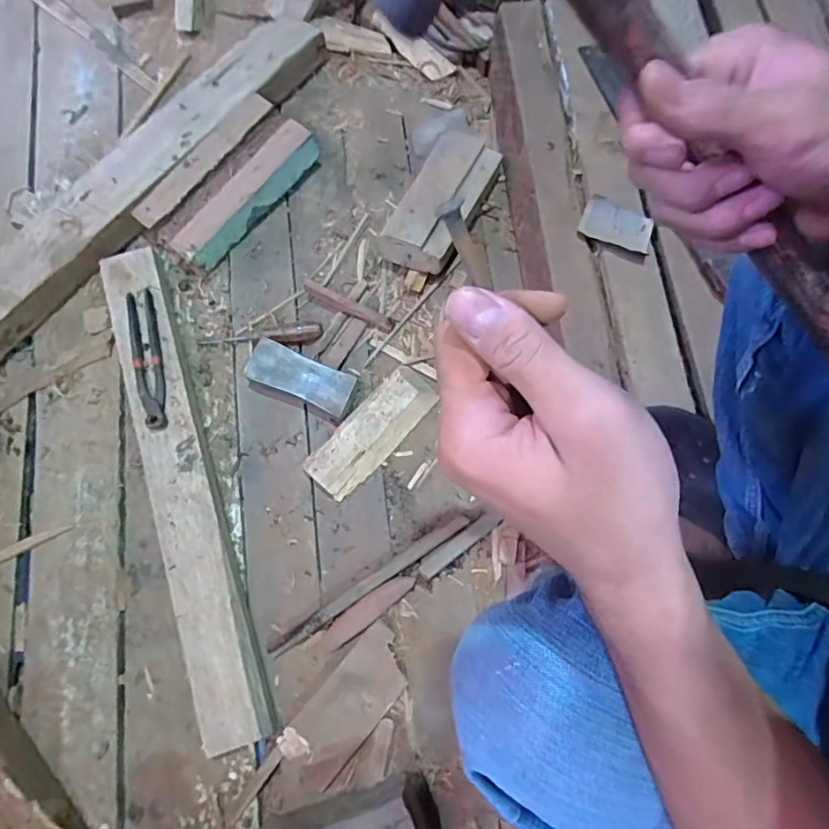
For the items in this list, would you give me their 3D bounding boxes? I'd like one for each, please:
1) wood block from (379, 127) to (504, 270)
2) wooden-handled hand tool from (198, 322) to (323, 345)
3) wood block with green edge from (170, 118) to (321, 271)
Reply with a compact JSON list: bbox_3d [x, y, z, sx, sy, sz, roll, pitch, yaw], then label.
[{"bbox_3d":[0.049,-0.355,0.813,0.107,0.051,0.264,26,79,7],"label":"wood block"},{"bbox_3d":[-0.244,-0.122,0.798,0.194,0.021,0.030,-7,77,0],"label":"wooden-handled hand tool"},{"bbox_3d":[-0.276,-0.360,0.840,0.069,0.064,0.281,41,82,10],"label":"wood block with green edge"}]

